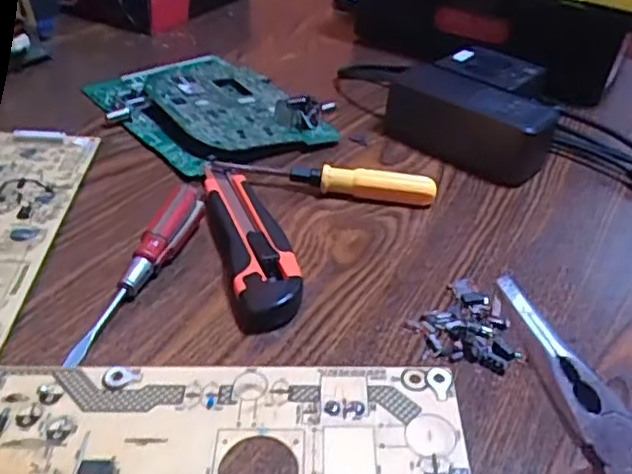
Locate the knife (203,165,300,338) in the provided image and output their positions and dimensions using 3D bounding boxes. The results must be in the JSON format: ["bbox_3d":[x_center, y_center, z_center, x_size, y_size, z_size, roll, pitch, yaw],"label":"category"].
[{"bbox_3d":[-0.045,-0.004,0.406,0.040,0.021,0.157,-6,37,-17],"label":"knife"}]

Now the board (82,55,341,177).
[{"bbox_3d":[-0.092,-0.112,0.541,0.138,0.026,0.199,-24,45,-35],"label":"board"}]

